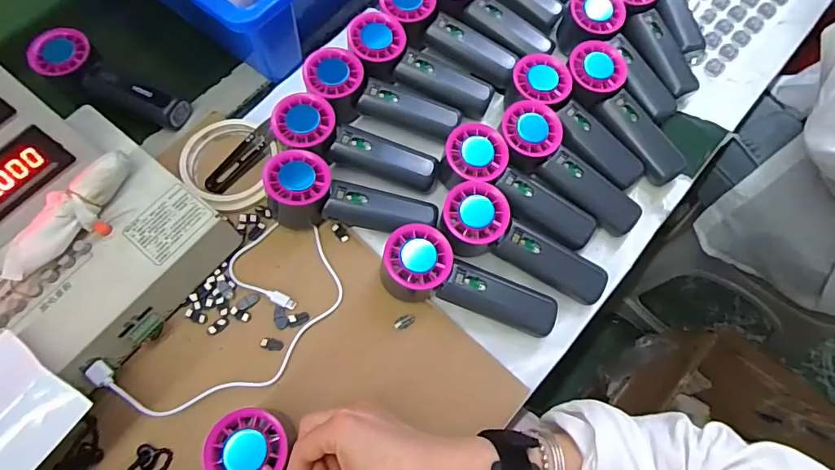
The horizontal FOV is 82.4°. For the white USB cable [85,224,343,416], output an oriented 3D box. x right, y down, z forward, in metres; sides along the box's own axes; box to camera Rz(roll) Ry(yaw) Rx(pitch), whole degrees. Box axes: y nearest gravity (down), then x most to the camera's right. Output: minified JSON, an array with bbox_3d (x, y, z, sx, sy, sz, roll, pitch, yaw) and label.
[{"bbox_3d":[-0.149,0.075,0.412,0.108,0.024,0.204,41,64,5],"label":"white USB cable"}]

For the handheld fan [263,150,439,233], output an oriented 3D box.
[{"bbox_3d":[-0.063,-0.026,0.430,0.143,0.053,0.066,12,69,4],"label":"handheld fan"}]

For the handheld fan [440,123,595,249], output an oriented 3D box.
[{"bbox_3d":[0.091,-0.036,0.443,0.153,0.056,0.067,33,72,12],"label":"handheld fan"}]

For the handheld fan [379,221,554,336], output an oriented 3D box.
[{"bbox_3d":[0.042,0.046,0.419,0.158,0.054,0.060,24,70,-5],"label":"handheld fan"}]

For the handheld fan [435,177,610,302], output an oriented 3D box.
[{"bbox_3d":[0.093,0.011,0.428,0.154,0.041,0.052,30,71,-3],"label":"handheld fan"}]

